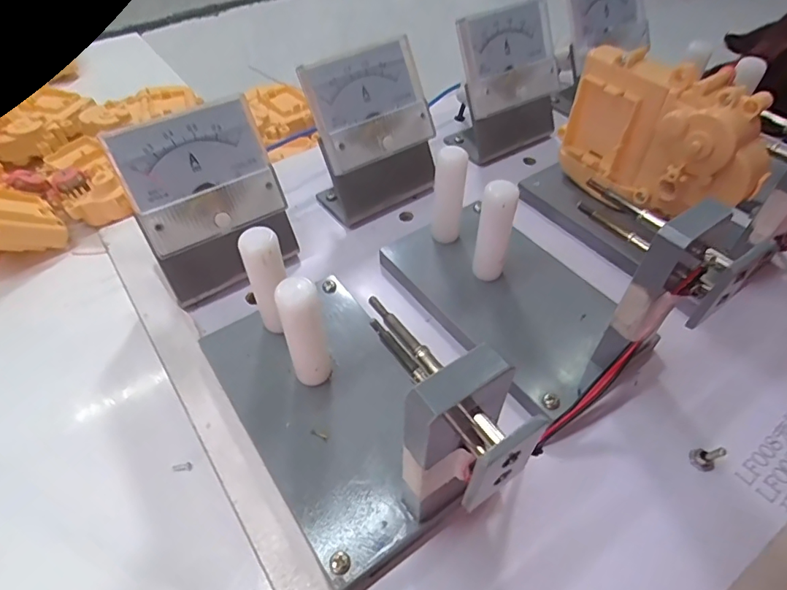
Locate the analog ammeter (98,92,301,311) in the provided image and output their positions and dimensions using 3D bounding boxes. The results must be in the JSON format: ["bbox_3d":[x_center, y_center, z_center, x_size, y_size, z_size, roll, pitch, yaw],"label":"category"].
[{"bbox_3d":[-0.086,-0.042,0.236,0.065,0.078,0.042,-29,55,-22],"label":"analog ammeter"}]

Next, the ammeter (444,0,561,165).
[{"bbox_3d":[0.076,-0.136,0.317,0.071,0.077,0.042,-28,54,-21],"label":"ammeter"}]

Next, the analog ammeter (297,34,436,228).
[{"bbox_3d":[-0.010,-0.089,0.277,0.065,0.076,0.040,-29,55,-22],"label":"analog ammeter"}]

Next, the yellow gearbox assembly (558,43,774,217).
[{"bbox_3d":[0.132,-0.077,0.248,0.032,0.069,0.095,-24,53,-19],"label":"yellow gearbox assembly"}]

